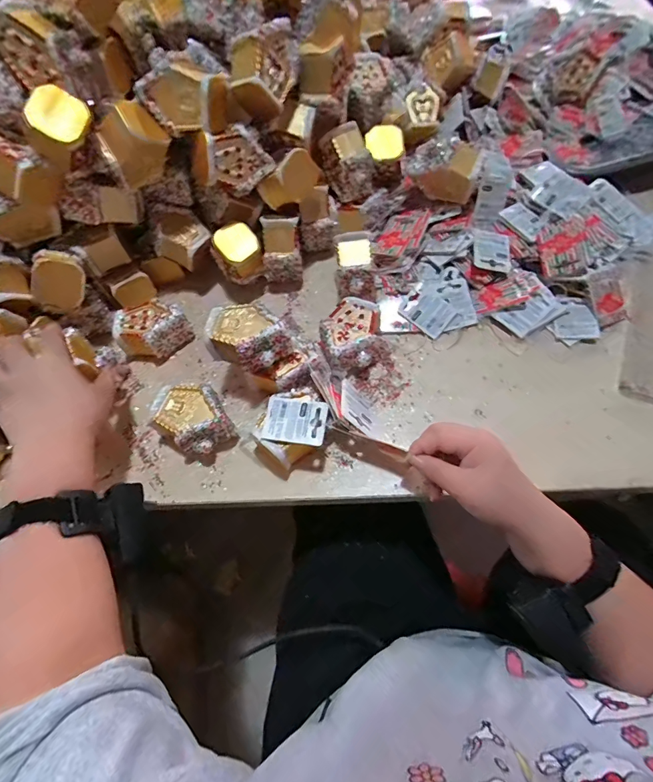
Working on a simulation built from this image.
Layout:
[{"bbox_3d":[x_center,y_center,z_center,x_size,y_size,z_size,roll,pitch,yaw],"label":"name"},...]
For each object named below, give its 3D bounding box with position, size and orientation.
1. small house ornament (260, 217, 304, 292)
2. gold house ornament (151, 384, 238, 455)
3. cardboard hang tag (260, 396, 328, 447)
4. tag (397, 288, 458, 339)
[{"bbox_3d":[-0.059,-0.180,0.498,0.055,0.083,0.056,-5,62,3],"label":"small house ornament"},{"bbox_3d":[-0.139,0.032,0.410,0.068,0.045,0.082,-37,65,-13],"label":"gold house ornament"},{"bbox_3d":[-0.030,0.028,0.372,0.059,0.005,0.047,5,62,9],"label":"cardboard hang tag"},{"bbox_3d":[0.121,-0.096,0.463,0.058,0.009,0.047,40,89,10],"label":"tag"}]

